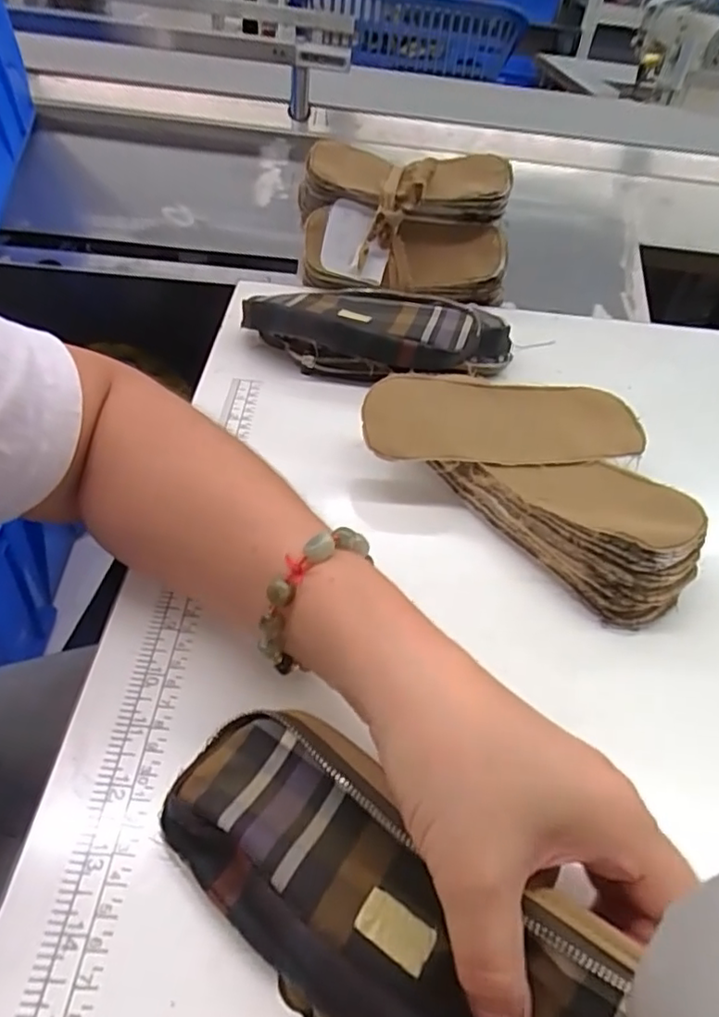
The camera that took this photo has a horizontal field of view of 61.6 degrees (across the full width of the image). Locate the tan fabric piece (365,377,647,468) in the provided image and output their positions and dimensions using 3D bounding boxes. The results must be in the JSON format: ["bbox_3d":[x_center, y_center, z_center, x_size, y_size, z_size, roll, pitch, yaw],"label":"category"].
[{"bbox_3d":[0.095,-0.061,0.402,0.184,0.011,0.074,-2,55,-13],"label":"tan fabric piece"}]

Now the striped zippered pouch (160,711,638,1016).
[{"bbox_3d":[0.006,0.136,0.207,0.164,0.036,0.066,30,48,20],"label":"striped zippered pouch"}]

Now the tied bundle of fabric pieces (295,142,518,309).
[{"bbox_3d":[0.042,-0.279,0.590,0.198,0.097,0.123,0,44,-7],"label":"tied bundle of fabric pieces"}]

